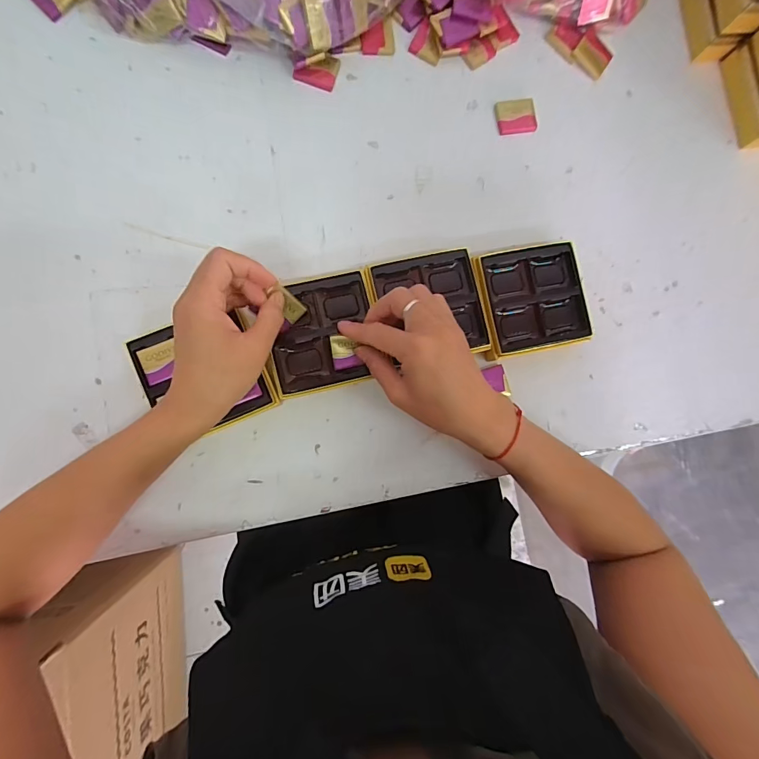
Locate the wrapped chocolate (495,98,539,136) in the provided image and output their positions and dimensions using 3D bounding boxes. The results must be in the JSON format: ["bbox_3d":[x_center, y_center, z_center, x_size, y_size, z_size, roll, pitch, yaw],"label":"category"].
[{"bbox_3d":[0.139,-0.267,0.405,0.041,0.004,0.033,-11,88,-7],"label":"wrapped chocolate"}]

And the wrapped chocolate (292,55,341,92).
[{"bbox_3d":[-0.061,-0.300,0.387,0.039,0.010,0.030,11,86,-5],"label":"wrapped chocolate"}]

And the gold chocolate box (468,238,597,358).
[{"bbox_3d":[0.142,-0.075,0.381,0.100,0.029,0.097,-12,88,-7],"label":"gold chocolate box"}]

